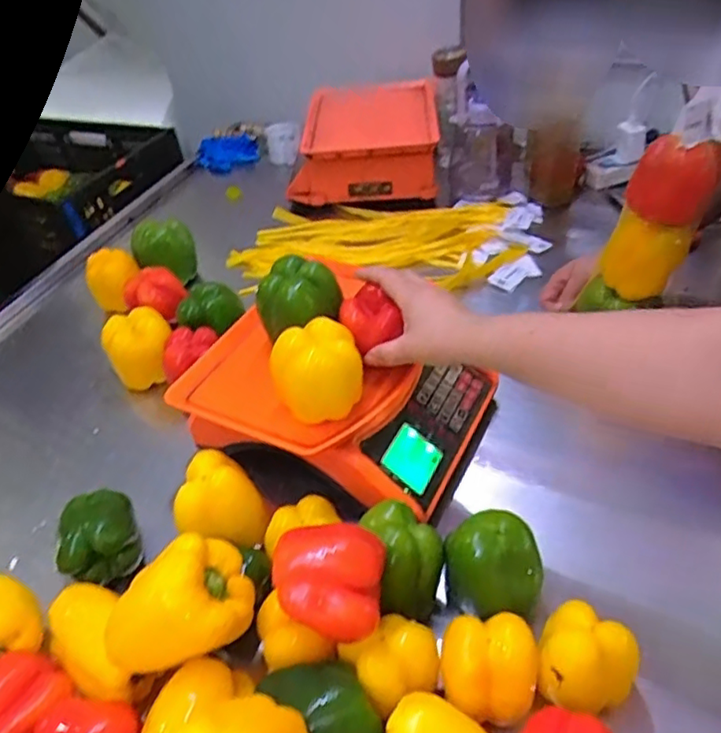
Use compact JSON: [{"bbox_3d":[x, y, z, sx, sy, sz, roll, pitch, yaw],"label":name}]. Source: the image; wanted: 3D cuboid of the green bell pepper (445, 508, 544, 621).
[{"bbox_3d":[0.115,0.170,0.531,0.083,0.073,0.070,5,43,14],"label":"green bell pepper"}]

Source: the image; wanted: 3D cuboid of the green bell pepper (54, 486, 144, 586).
[{"bbox_3d":[-0.258,0.174,0.612,0.077,0.082,0.082,-25,45,-20],"label":"green bell pepper"}]

